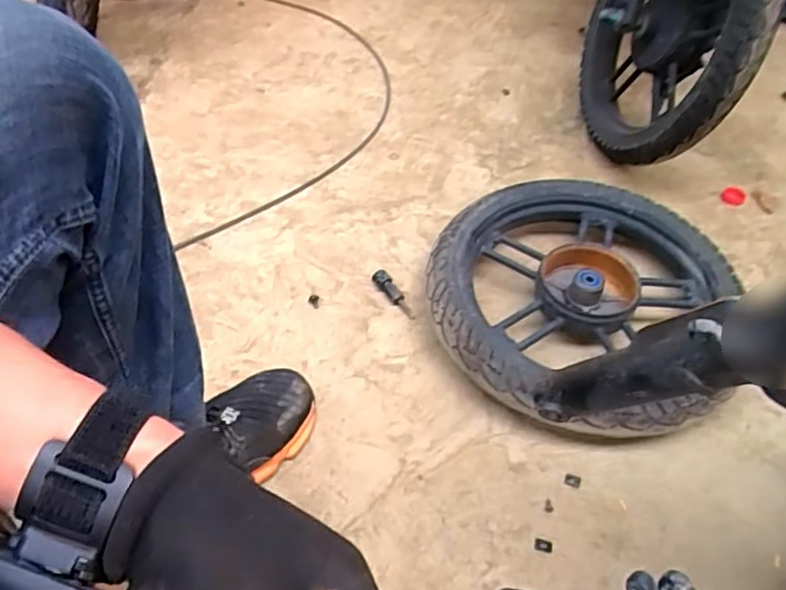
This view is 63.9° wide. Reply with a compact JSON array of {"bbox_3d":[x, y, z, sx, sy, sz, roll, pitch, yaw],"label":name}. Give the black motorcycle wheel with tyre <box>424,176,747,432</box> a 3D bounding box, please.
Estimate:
[{"bbox_3d":[0.222,0.002,0.784,0.343,0.080,0.365,1,49,-1],"label":"black motorcycle wheel with tyre"}]

